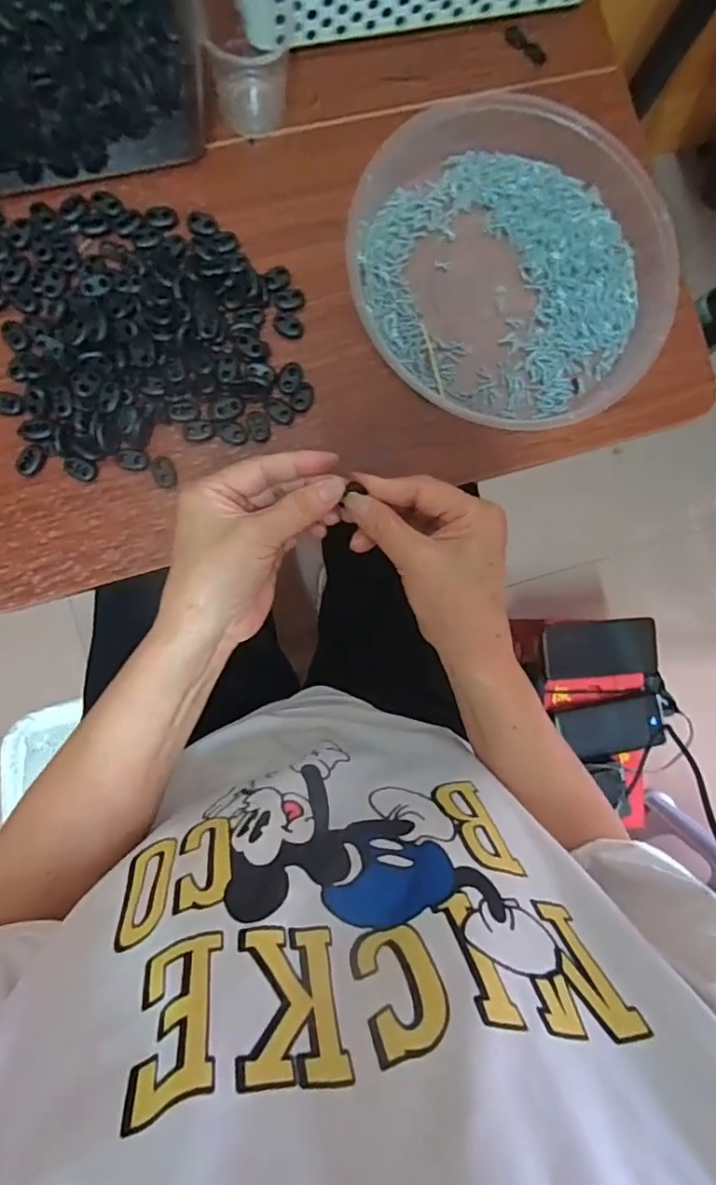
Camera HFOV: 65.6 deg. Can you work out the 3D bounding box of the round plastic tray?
[{"bbox_3d":[0.113,-0.241,0.404,0.231,0.037,0.223,0,88,-7],"label":"round plastic tray"}]

